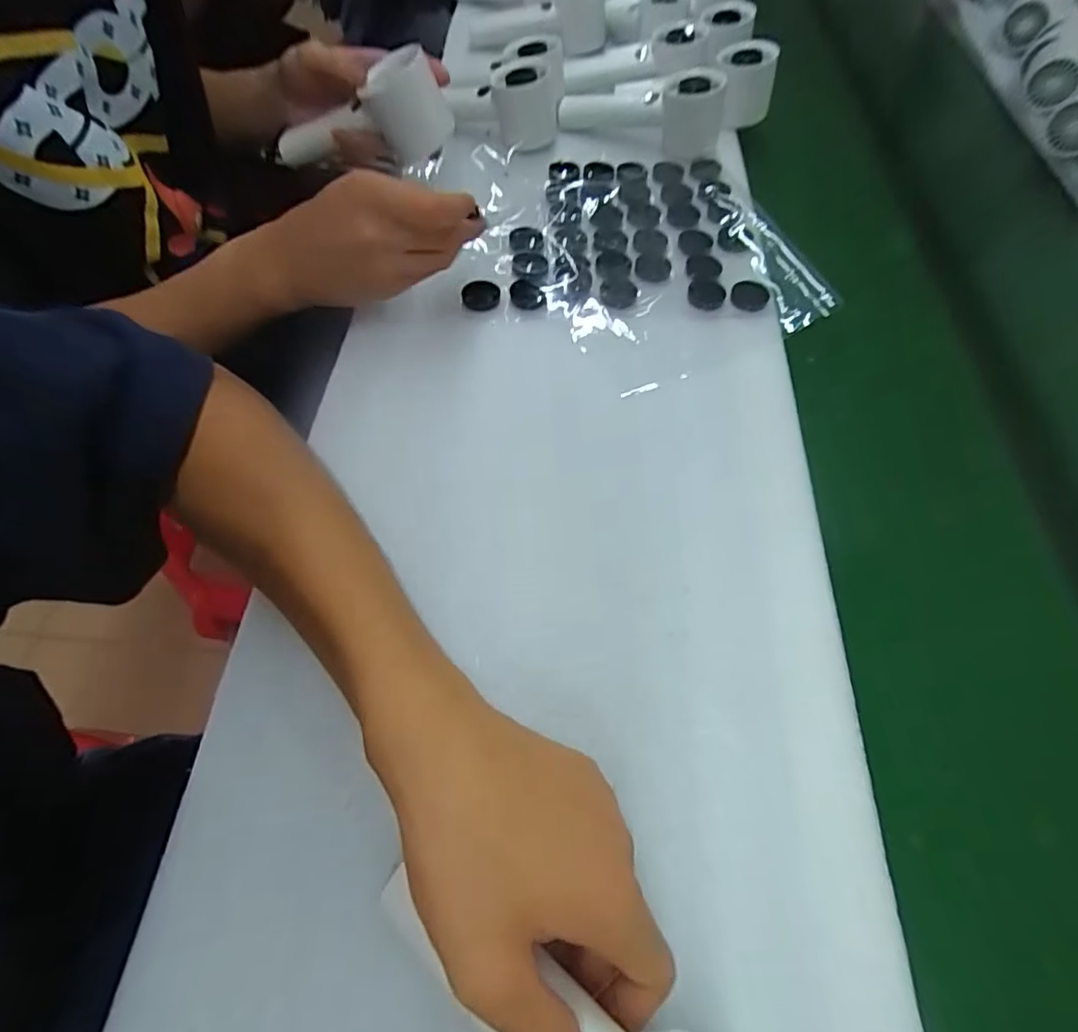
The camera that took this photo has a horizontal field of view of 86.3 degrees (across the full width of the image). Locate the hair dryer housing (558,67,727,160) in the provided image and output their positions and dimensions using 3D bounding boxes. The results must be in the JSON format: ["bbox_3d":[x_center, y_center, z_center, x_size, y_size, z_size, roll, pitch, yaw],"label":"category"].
[{"bbox_3d":[0.106,-0.412,0.573,0.162,0.064,0.053,21,61,10],"label":"hair dryer housing"}]

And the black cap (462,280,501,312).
[{"bbox_3d":[-0.046,-0.175,0.456,0.028,0.008,0.028,1,59,-1],"label":"black cap"}]

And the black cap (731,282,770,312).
[{"bbox_3d":[0.169,-0.177,0.461,0.028,0.008,0.030,9,59,4],"label":"black cap"}]

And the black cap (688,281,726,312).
[{"bbox_3d":[0.135,-0.179,0.462,0.029,0.004,0.032,7,59,2],"label":"black cap"}]

